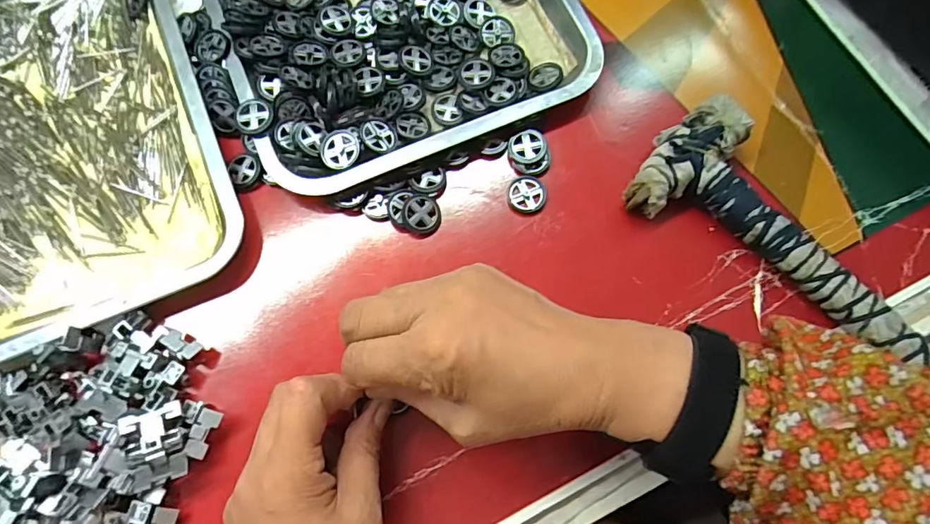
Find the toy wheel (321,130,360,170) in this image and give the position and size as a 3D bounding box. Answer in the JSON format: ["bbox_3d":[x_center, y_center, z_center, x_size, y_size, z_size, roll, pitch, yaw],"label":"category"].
[{"bbox_3d":[-0.087,-0.079,0.358,0.027,0.004,0.029,0,75,0],"label":"toy wheel"}]

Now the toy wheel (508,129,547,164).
[{"bbox_3d":[0.045,-0.084,0.372,0.025,0.009,0.026,0,75,0],"label":"toy wheel"}]

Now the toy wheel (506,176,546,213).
[{"bbox_3d":[0.043,-0.049,0.366,0.026,0.005,0.027,0,75,0],"label":"toy wheel"}]

